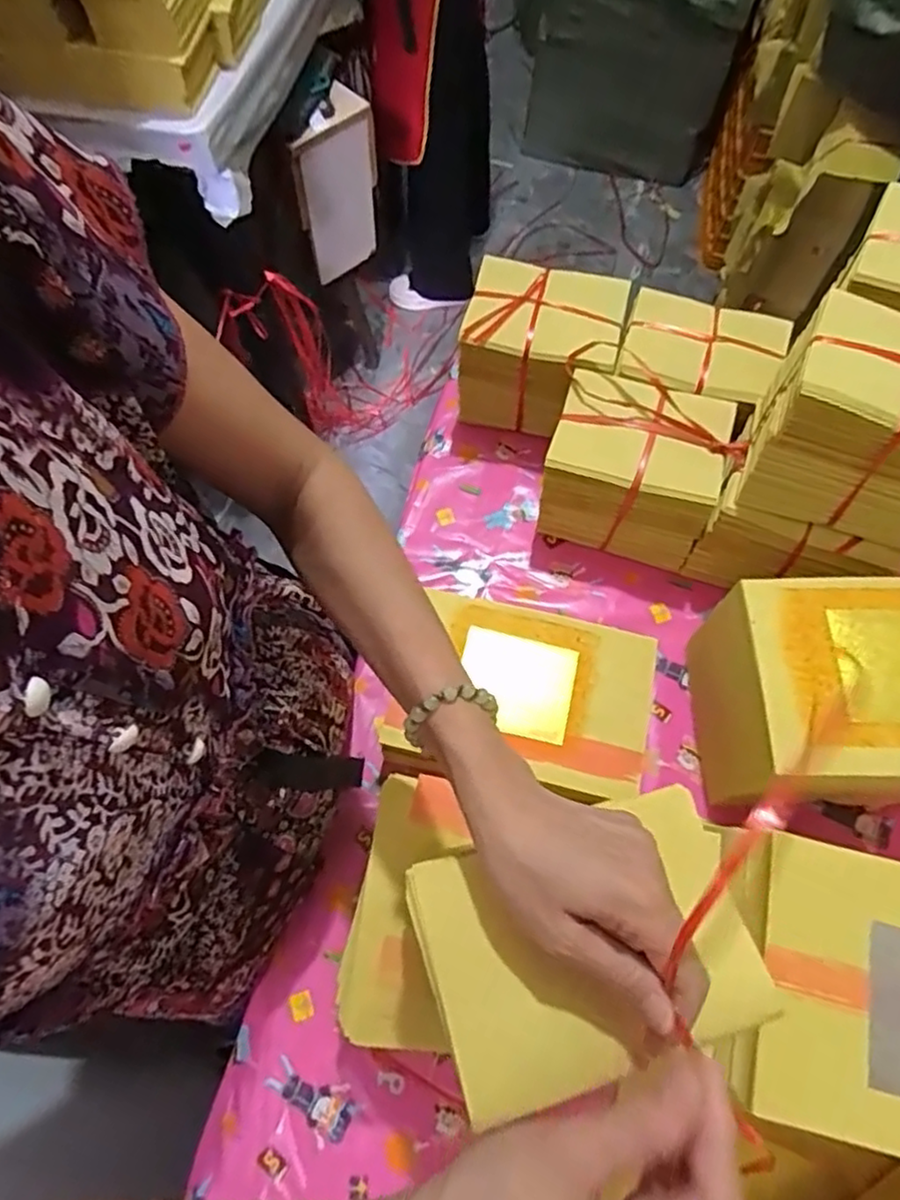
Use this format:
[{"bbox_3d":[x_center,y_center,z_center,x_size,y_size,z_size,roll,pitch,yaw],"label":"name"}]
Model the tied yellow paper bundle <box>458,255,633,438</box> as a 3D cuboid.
[{"bbox_3d":[0.101,-0.277,0.768,0.162,0.141,0.117,17,67,9],"label":"tied yellow paper bundle"}]

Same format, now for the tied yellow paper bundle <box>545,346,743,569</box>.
[{"bbox_3d":[0.191,-0.138,0.716,0.169,0.157,0.131,17,67,9],"label":"tied yellow paper bundle"}]

